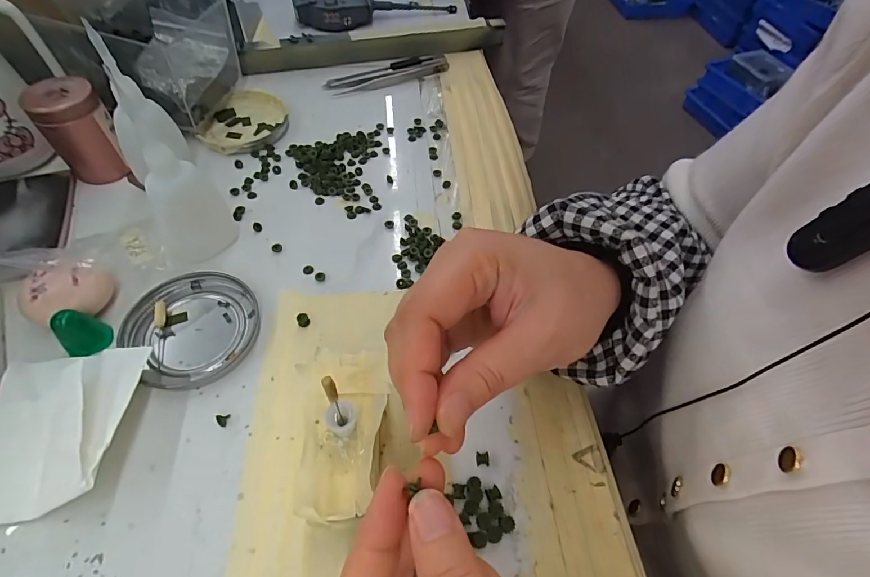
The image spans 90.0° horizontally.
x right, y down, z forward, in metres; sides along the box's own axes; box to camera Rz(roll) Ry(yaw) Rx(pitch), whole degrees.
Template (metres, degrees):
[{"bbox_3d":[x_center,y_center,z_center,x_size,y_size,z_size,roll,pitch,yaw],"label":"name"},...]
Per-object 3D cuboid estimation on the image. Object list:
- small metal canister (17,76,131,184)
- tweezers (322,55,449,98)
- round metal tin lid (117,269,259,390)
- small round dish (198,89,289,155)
[{"bbox_3d":[-0.264,-0.116,0.326,0.043,0.066,0.038,-34,64,-25],"label":"small metal canister"},{"bbox_3d":[-0.048,-0.223,0.446,0.130,0.010,0.032,-18,58,-16],"label":"tweezers"},{"bbox_3d":[-0.150,0.023,0.273,0.075,0.007,0.075,2,55,-3],"label":"round metal tin lid"},{"bbox_3d":[-0.170,-0.149,0.388,0.072,0.009,0.078,2,55,-3],"label":"small round dish"}]

